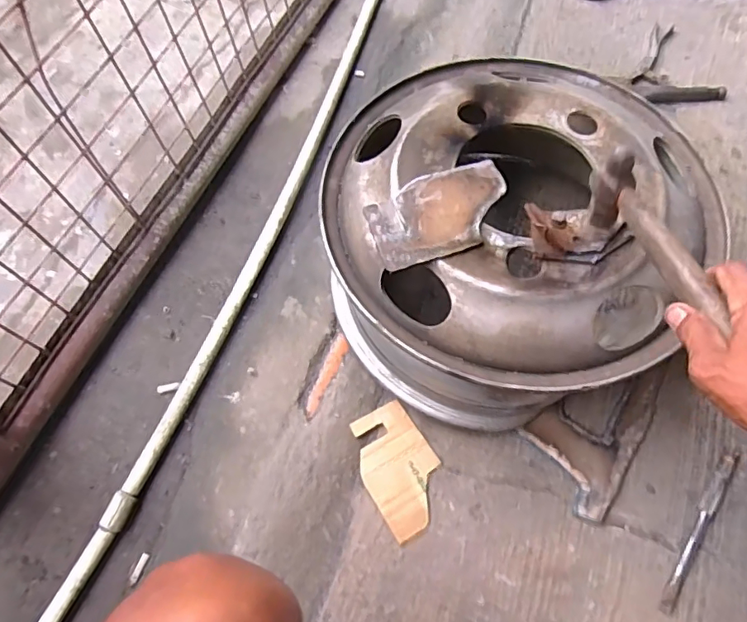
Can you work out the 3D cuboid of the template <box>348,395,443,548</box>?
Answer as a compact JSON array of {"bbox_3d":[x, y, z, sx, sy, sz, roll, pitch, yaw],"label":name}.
[{"bbox_3d":[0.029,0.185,0.638,0.087,0.007,0.141,-31,67,-11],"label":"template"}]

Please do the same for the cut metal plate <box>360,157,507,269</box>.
[{"bbox_3d":[0.067,-0.098,0.532,0.144,0.013,0.090,-21,66,-6],"label":"cut metal plate"}]

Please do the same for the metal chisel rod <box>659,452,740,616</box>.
[{"bbox_3d":[0.363,0.241,0.597,0.021,0.019,0.195,32,71,16],"label":"metal chisel rod"}]

